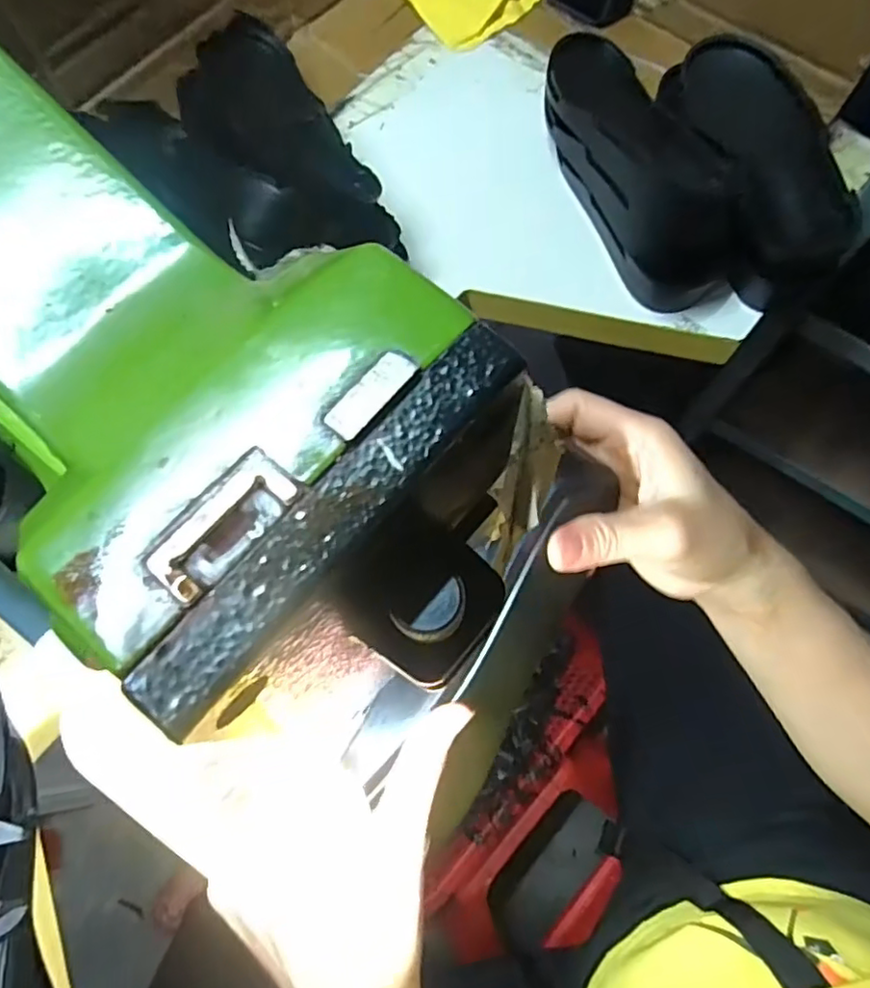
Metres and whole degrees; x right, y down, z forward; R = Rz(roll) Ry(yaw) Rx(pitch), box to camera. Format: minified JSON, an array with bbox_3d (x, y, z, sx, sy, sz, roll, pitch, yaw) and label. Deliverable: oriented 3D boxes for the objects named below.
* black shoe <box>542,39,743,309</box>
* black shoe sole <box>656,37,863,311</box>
[{"bbox_3d":[0.157,-0.277,0.520,0.105,0.090,0.259,-10,70,-4],"label":"black shoe"},{"bbox_3d":[0.263,-0.288,0.512,0.103,0.073,0.263,-6,70,-2],"label":"black shoe sole"}]

